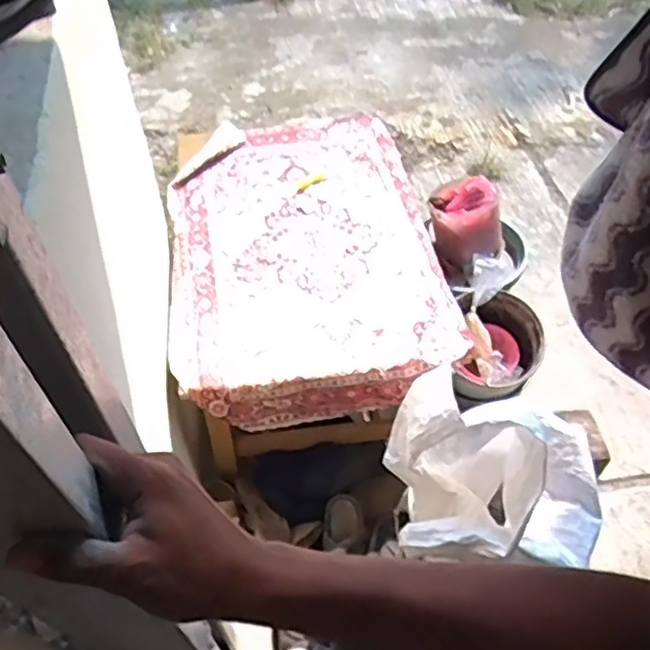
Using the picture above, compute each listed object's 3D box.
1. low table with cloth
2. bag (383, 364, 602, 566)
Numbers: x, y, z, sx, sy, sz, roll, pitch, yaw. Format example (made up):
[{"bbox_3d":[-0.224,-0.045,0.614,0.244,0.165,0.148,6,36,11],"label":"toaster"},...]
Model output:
[{"bbox_3d":[-0.055,-0.119,1.581,0.563,0.395,0.865,-8,55,-5],"label":"low table with cloth"},{"bbox_3d":[0.273,0.233,1.028,0.316,0.250,0.263,-1,55,0],"label":"bag"}]

